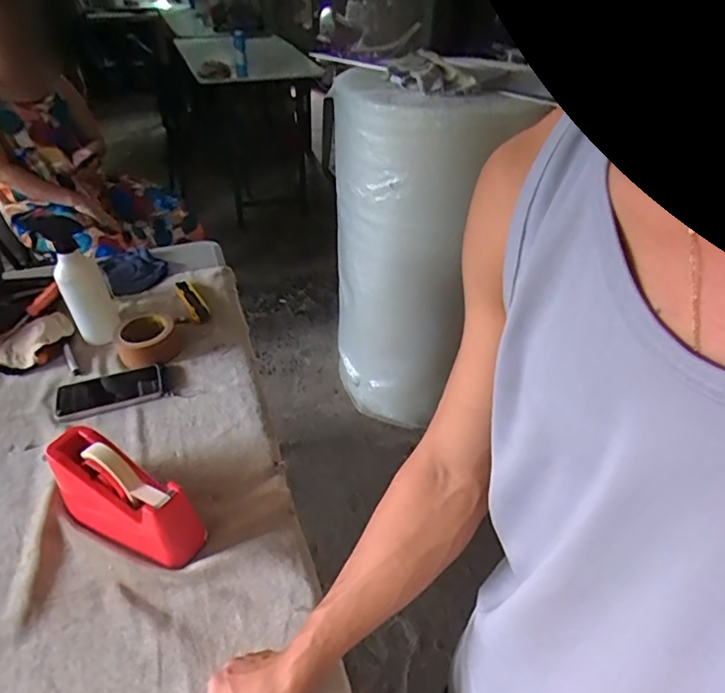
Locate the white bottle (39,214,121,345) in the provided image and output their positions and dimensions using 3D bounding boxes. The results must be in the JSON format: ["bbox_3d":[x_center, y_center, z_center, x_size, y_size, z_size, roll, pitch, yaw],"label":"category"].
[{"bbox_3d":[-0.485,-0.110,0.938,0.067,0.233,0.088,-16,43,-17],"label":"white bottle"}]

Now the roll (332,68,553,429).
[{"bbox_3d":[0.138,-0.244,1.596,0.434,0.975,0.344,21,42,23],"label":"roll"}]

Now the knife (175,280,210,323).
[{"bbox_3d":[-0.335,-0.092,1.061,0.035,0.013,0.160,-23,45,-24],"label":"knife"}]

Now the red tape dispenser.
[{"bbox_3d":[-0.297,0.188,0.664,0.210,0.108,0.077,20,45,23],"label":"red tape dispenser"}]

